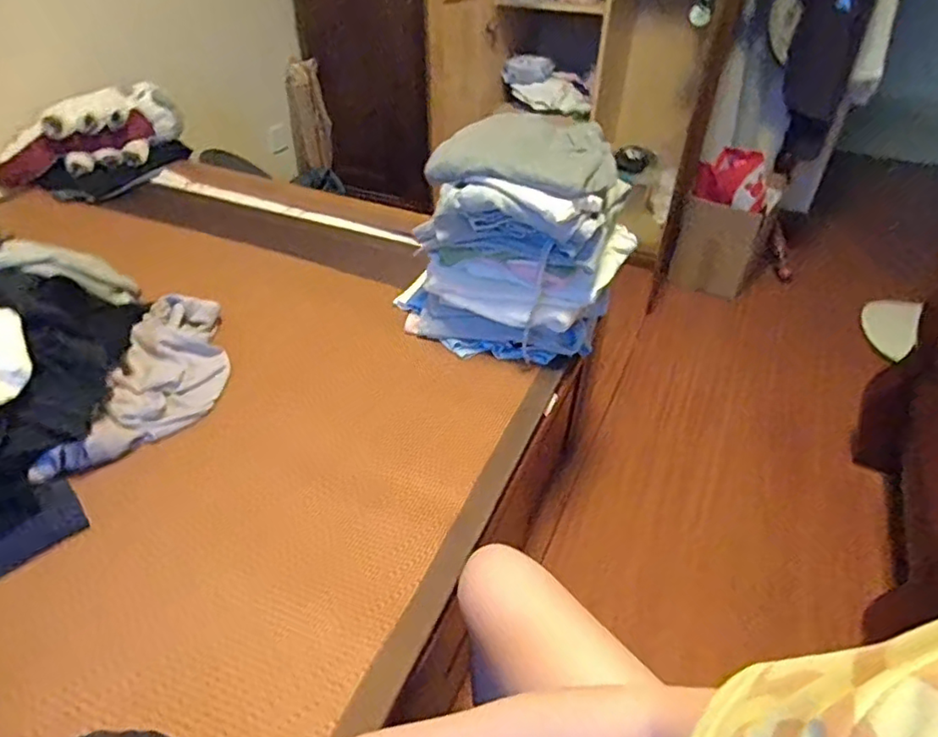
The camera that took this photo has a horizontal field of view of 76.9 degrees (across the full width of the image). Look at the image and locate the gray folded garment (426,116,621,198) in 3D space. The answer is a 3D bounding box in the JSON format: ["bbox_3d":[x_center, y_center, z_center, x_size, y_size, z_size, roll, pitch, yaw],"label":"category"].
[{"bbox_3d":[0.086,-0.329,0.888,0.257,0.073,0.210,15,41,15],"label":"gray folded garment"}]

